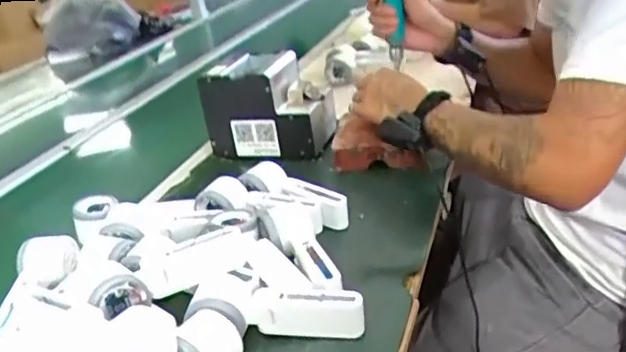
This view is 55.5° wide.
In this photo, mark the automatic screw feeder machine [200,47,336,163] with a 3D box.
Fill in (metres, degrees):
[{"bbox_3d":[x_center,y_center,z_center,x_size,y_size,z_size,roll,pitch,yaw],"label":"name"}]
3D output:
[{"bbox_3d":[-0.068,-0.121,0.986,0.186,0.141,0.123,1,28,24],"label":"automatic screw feeder machine"}]

